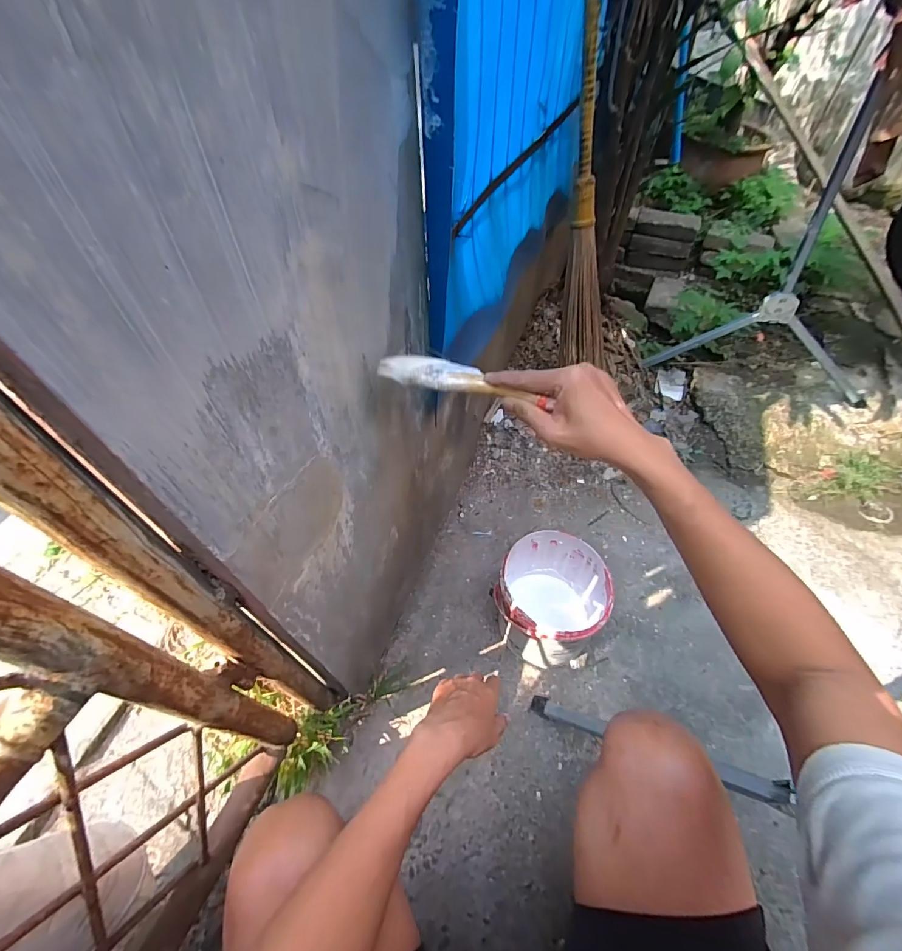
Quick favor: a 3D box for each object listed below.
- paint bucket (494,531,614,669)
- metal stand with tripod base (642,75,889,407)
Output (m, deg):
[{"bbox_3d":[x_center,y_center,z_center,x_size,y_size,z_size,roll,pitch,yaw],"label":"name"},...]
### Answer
[{"bbox_3d":[0.178,0.225,0.750,0.177,0.185,0.176,0,52,0],"label":"paint bucket"},{"bbox_3d":[0.866,-0.484,0.992,0.538,0.636,0.098,16,54,12],"label":"metal stand with tripod base"}]

